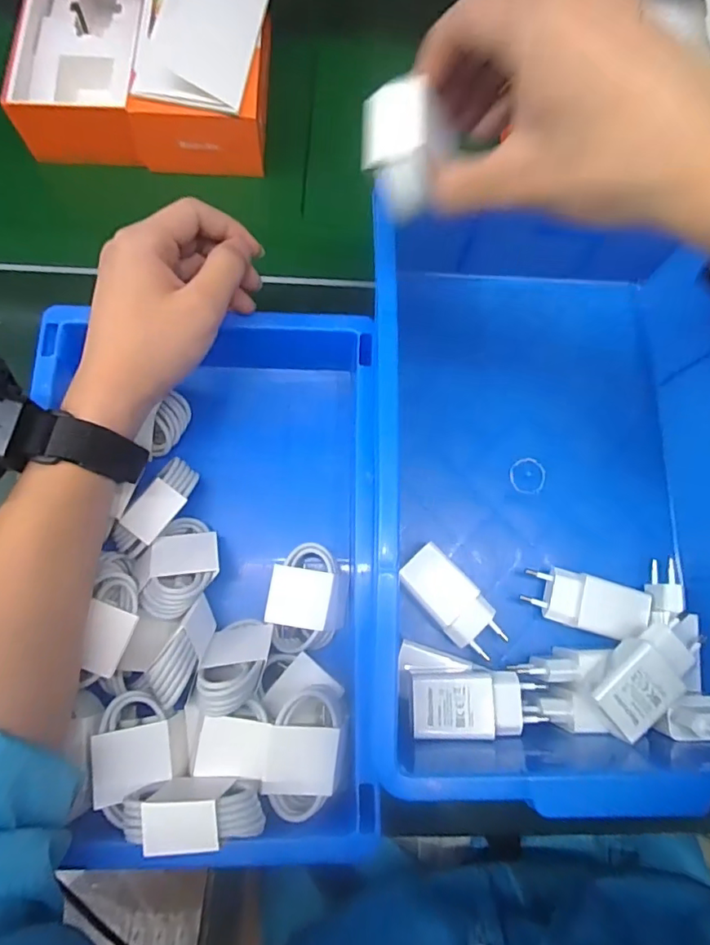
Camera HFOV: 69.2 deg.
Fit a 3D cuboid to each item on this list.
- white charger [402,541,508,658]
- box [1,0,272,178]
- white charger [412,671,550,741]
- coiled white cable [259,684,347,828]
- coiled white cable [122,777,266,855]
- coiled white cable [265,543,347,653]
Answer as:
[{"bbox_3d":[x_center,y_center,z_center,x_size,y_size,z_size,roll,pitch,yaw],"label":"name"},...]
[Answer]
[{"bbox_3d":[0.065,0.085,0.337,0.035,0.019,0.077,-39,78,-11],"label":"white charger"},{"bbox_3d":[-0.171,-0.376,0.437,0.200,0.072,0.226,2,74,-1],"label":"box"},{"bbox_3d":[0.072,0.138,0.308,0.076,0.025,0.035,-3,74,-2],"label":"white charger"},{"bbox_3d":[-0.027,0.156,0.288,0.041,0.024,0.064,9,74,1],"label":"coiled white cable"},{"bbox_3d":[-0.080,0.169,0.258,0.065,0.046,0.025,-6,74,-3],"label":"coiled white cable"},{"bbox_3d":[-0.030,0.081,0.332,0.047,0.026,0.064,6,74,1],"label":"coiled white cable"}]

